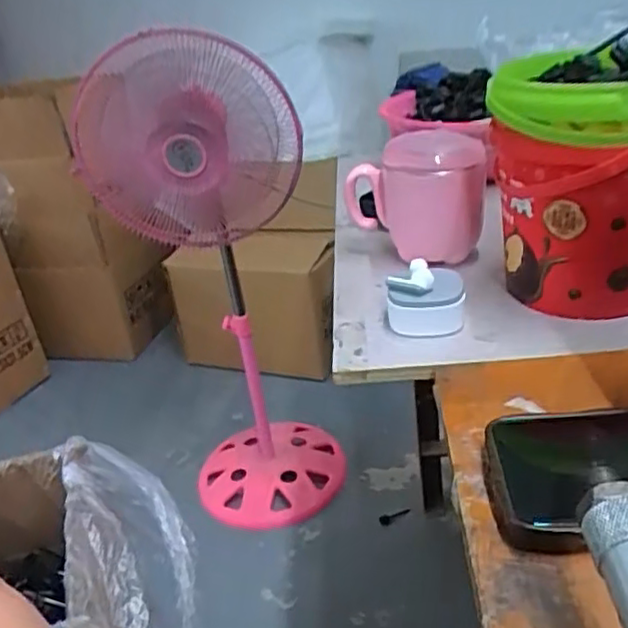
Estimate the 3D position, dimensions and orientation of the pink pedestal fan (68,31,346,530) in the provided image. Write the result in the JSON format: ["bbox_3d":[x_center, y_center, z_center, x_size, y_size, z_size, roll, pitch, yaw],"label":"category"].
[{"bbox_3d":[-0.157,-0.026,1.189,0.337,0.836,0.247,-5,29,6],"label":"pink pedestal fan"}]

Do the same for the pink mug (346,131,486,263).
[{"bbox_3d":[0.080,-0.092,0.544,0.111,0.100,0.076,-1,29,12],"label":"pink mug"}]

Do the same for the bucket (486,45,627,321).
[{"bbox_3d":[0.184,-0.085,0.446,0.127,0.153,0.116,5,31,23],"label":"bucket"}]

